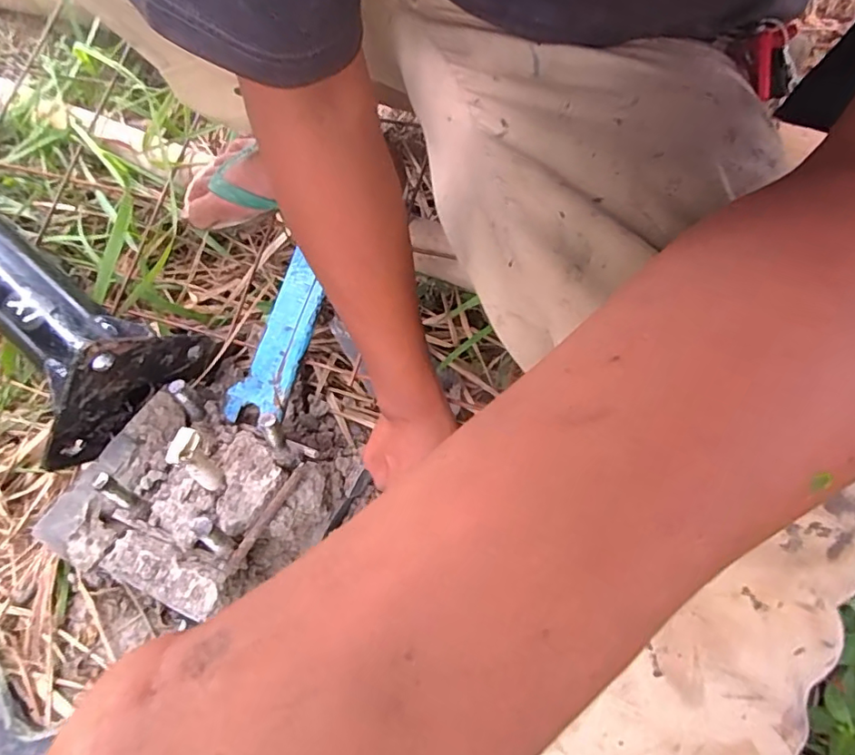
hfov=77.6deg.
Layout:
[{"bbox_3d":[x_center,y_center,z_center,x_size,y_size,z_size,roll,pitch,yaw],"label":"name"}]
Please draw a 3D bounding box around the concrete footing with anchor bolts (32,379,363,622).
[{"bbox_3d":[-0.205,0.091,0.470,0.200,0.140,0.187,21,60,15],"label":"concrete footing with anchor bolts"}]

